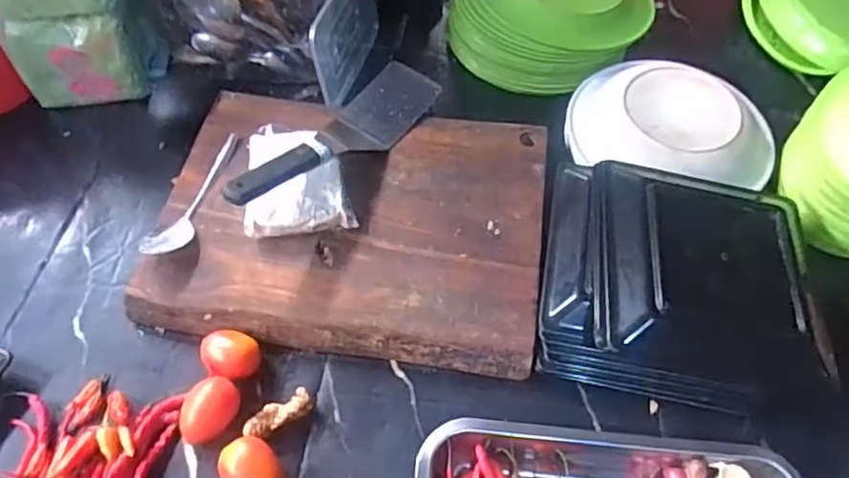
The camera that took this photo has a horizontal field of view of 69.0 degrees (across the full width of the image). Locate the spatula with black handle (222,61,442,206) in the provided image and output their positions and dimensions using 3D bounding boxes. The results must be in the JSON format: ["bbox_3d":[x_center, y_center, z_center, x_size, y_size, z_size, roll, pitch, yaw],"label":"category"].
[{"bbox_3d":[-0.082,-0.111,0.634,0.077,0.060,0.265,30,61,17],"label":"spatula with black handle"}]

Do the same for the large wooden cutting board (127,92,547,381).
[{"bbox_3d":[-0.070,-0.018,0.624,0.367,0.046,0.280,7,57,3],"label":"large wooden cutting board"}]

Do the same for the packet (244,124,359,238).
[{"bbox_3d":[-0.124,-0.059,0.610,0.099,0.035,0.115,-4,57,-5],"label":"packet"}]

